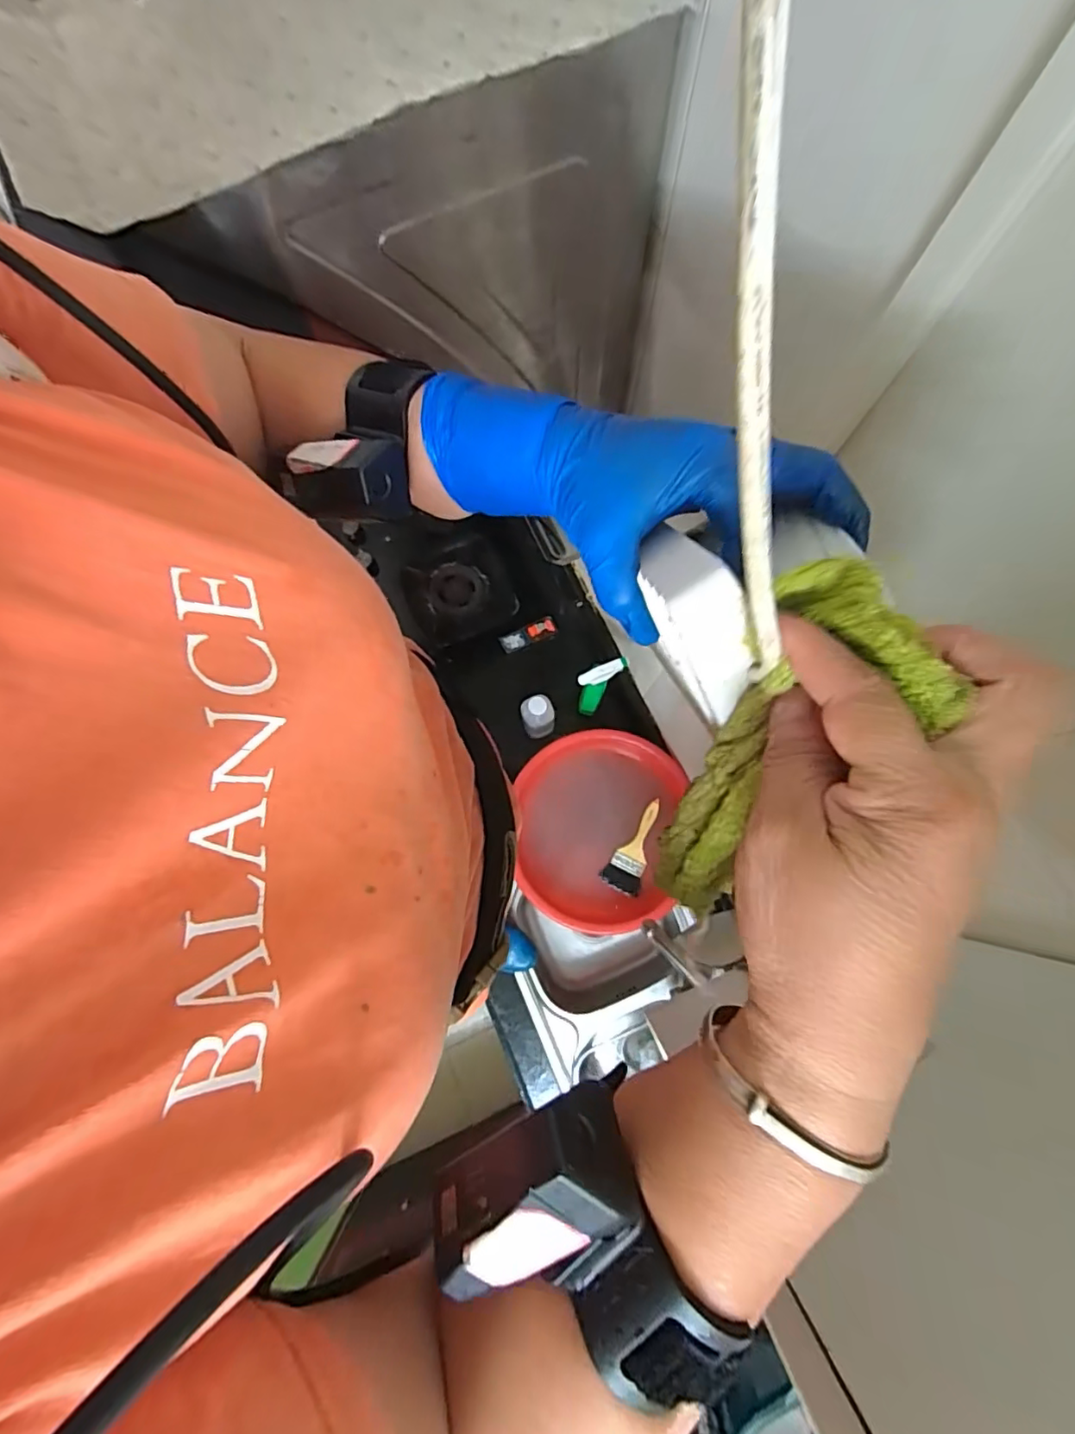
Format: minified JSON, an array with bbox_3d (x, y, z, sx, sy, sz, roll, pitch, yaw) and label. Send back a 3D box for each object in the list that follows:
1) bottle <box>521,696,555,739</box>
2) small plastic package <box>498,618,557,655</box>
[{"bbox_3d":[0.000,0.000,1.168,0.065,0.155,0.056,-20,79,-3],"label":"bottle"},{"bbox_3d":[-0.020,-0.183,1.280,0.128,0.016,0.046,-21,79,-3],"label":"small plastic package"}]

